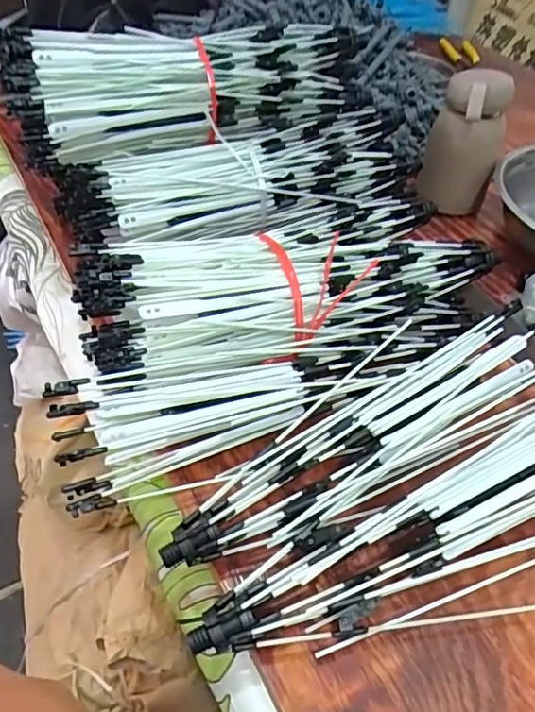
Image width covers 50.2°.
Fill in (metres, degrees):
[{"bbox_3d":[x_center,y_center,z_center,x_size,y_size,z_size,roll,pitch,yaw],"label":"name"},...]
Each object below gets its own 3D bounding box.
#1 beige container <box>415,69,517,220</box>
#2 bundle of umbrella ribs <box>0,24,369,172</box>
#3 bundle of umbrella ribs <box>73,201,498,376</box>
[{"bbox_3d":[0.219,-0.231,0.626,0.066,0.146,0.060,-15,49,-19],"label":"beige container"},{"bbox_3d":[-0.071,-0.239,0.509,0.308,0.077,0.086,-8,47,-13],"label":"bundle of umbrella ribs"},{"bbox_3d":[0.019,-0.056,0.457,0.325,0.077,0.118,-12,48,-15],"label":"bundle of umbrella ribs"}]

